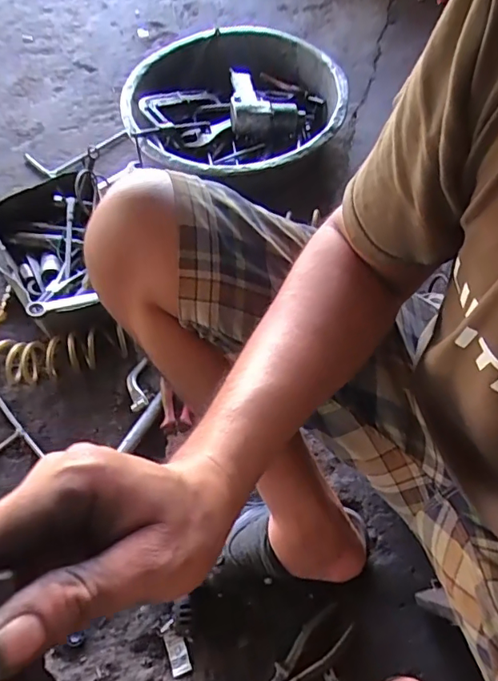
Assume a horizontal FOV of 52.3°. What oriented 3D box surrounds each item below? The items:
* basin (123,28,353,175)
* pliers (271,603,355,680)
[{"bbox_3d":[-0.036,-0.520,1.157,0.466,0.147,0.486,4,59,2],"label":"basin"},{"bbox_3d":[0.061,0.417,0.649,0.173,0.021,0.047,-40,67,-21],"label":"pliers"}]

